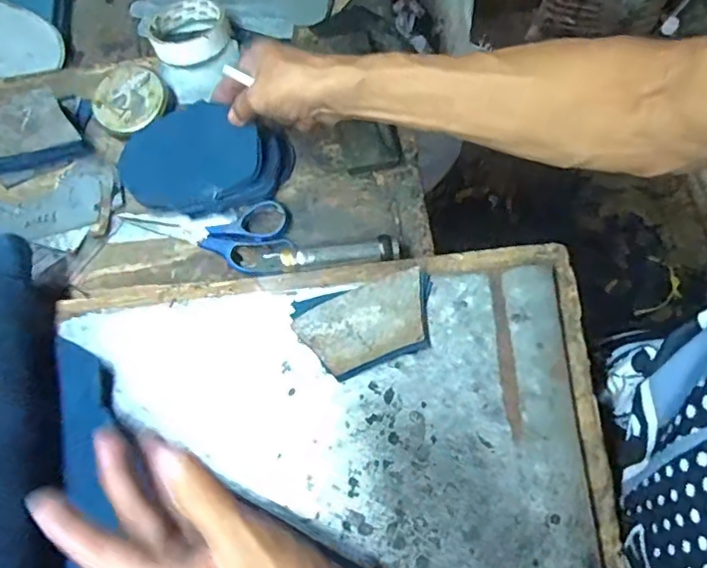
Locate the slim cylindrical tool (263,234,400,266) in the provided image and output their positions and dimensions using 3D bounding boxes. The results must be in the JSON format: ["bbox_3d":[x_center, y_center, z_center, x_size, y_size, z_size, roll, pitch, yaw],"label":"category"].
[{"bbox_3d":[-0.018,-0.027,0.518,0.118,0.029,0.022,-3,76,0],"label":"slim cylindrical tool"}]

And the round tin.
[{"bbox_3d":[-0.227,-0.189,0.575,0.070,0.014,0.079,-21,75,-7],"label":"round tin"}]

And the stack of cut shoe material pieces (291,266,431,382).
[{"bbox_3d":[0.011,0.035,0.481,0.117,0.010,0.071,-16,81,4],"label":"stack of cut shoe material pieces"}]

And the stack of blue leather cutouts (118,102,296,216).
[{"bbox_3d":[-0.148,-0.119,0.542,0.161,0.047,0.094,9,76,3],"label":"stack of blue leather cutouts"}]

